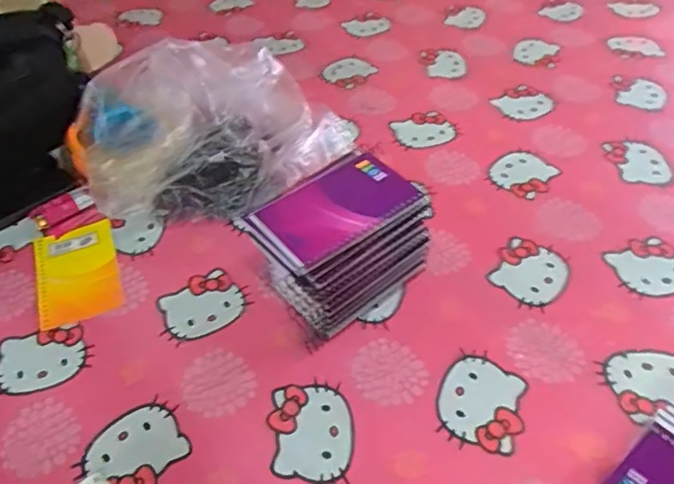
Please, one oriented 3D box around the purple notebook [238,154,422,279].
[{"bbox_3d":[-0.001,-0.029,0.487,0.133,0.016,0.080,-33,55,-26],"label":"purple notebook"}]

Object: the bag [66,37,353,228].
[{"bbox_3d":[-0.160,-0.136,0.681,0.291,0.090,0.253,-26,52,-21],"label":"bag"}]

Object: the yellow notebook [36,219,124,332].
[{"bbox_3d":[-0.270,0.033,0.588,0.079,0.008,0.128,-16,49,-13],"label":"yellow notebook"}]

